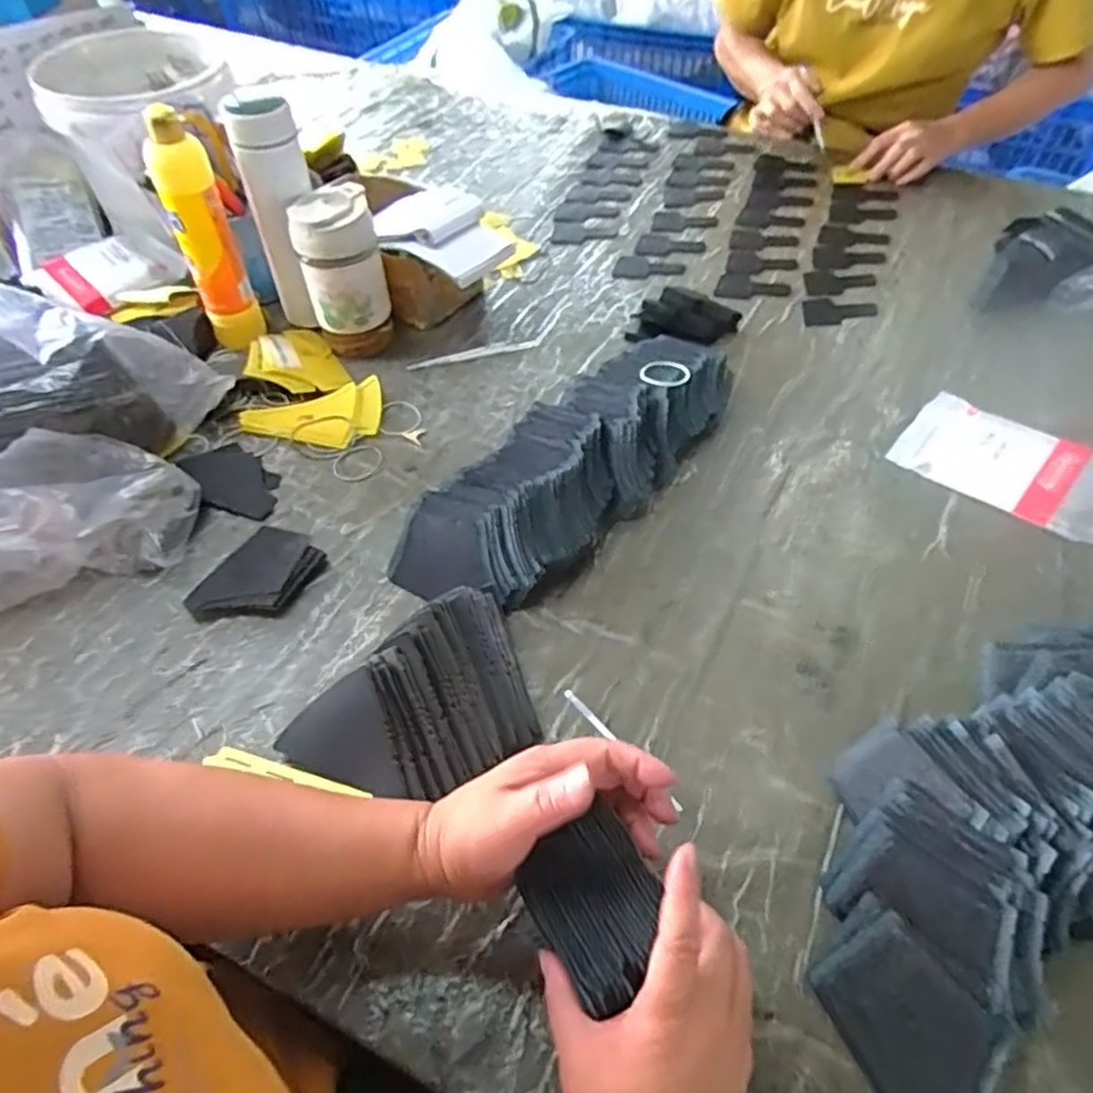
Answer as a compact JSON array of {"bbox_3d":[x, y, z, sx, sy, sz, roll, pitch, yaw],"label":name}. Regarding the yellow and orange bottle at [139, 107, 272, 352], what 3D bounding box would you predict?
[{"bbox_3d":[-0.352,-0.320,0.732,0.060,0.230,0.063,-22,55,-16],"label":"yellow and orange bottle"}]

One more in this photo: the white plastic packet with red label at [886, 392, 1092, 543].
[{"bbox_3d":[0.416,-0.075,0.646,0.174,0.029,0.098,36,61,27],"label":"white plastic packet with red label"}]

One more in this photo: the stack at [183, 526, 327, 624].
[{"bbox_3d":[-0.240,0.027,0.592,0.076,0.013,0.100,22,56,19],"label":"stack"}]

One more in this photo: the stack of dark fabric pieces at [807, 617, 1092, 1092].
[{"bbox_3d":[0.302,0.166,0.434,0.343,0.065,0.192,-24,54,-15],"label":"stack of dark fabric pieces"}]

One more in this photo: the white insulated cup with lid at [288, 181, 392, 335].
[{"bbox_3d":[-0.209,-0.287,0.730,0.078,0.131,0.074,0,52,0],"label":"white insulated cup with lid"}]

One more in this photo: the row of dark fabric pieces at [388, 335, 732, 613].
[{"bbox_3d":[0.034,-0.084,0.649,0.131,0.063,0.388,33,60,25],"label":"row of dark fabric pieces"}]

